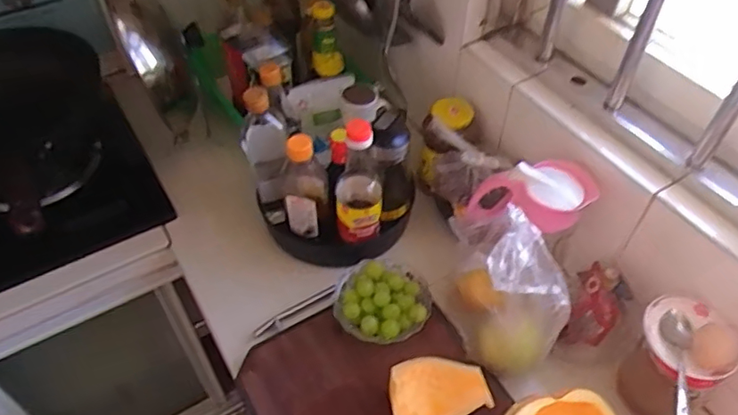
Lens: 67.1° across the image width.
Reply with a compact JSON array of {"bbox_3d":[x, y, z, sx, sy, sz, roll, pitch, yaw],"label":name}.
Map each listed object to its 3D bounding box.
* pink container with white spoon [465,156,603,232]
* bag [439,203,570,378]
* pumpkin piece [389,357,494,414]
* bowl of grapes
[{"bbox_3d":[0.221,-0.014,0.763,0.154,0.110,0.086,22,53,17],"label":"pink container with white spoon"},{"bbox_3d":[0.164,0.098,0.711,0.087,0.235,0.174,-15,52,-13],"label":"bag"},{"bbox_3d":[0.084,0.233,0.706,0.123,0.035,0.091,-15,51,-12],"label":"pumpkin piece"},{"bbox_3d":[0.020,0.132,0.778,0.130,0.048,0.122,0,50,0],"label":"bowl of grapes"}]

